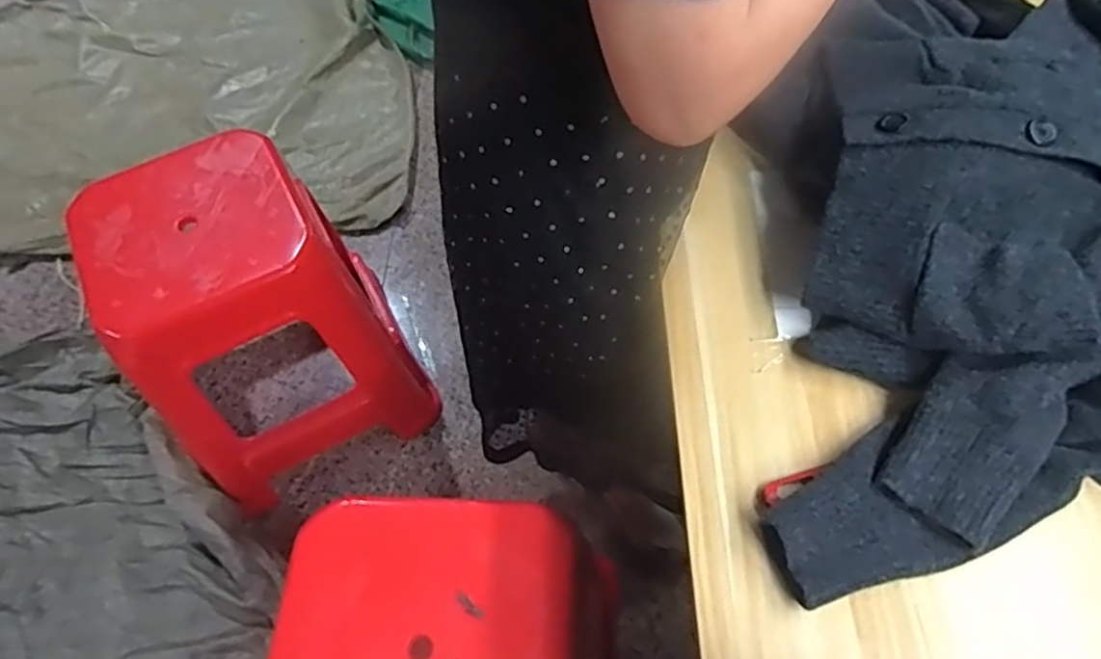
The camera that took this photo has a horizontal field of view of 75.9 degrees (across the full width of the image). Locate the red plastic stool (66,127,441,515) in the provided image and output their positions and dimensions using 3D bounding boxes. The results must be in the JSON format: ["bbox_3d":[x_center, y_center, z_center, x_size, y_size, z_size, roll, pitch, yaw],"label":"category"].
[{"bbox_3d":[-0.473,-0.001,1.189,0.384,0.502,0.361,-28,62,-13],"label":"red plastic stool"}]

